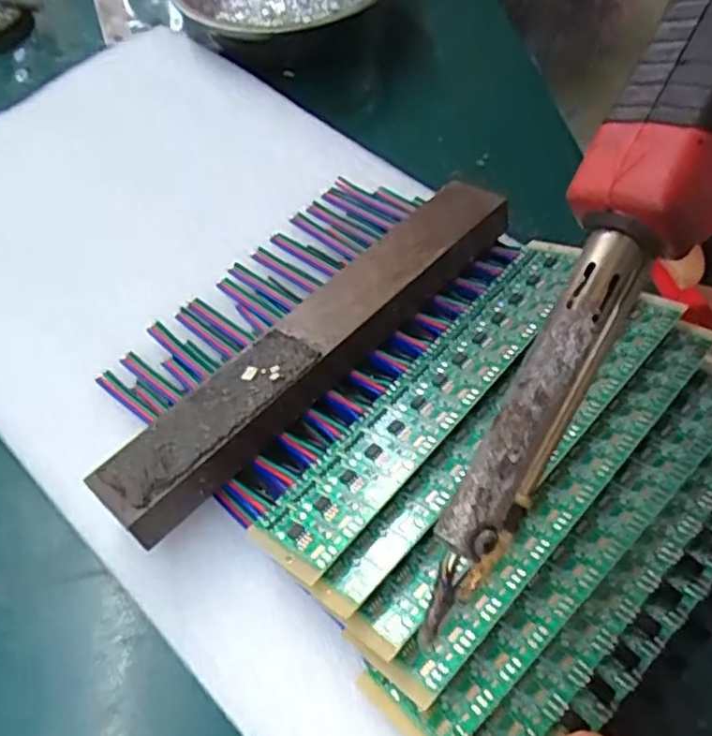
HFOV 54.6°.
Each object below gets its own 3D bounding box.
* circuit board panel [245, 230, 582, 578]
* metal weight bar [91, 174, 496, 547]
[{"bbox_3d":[0.030,0.005,0.240,0.034,0.004,0.160,23,57,40],"label":"circuit board panel"},{"bbox_3d":[-0.013,-0.010,0.255,0.031,0.025,0.181,37,65,24],"label":"metal weight bar"}]

